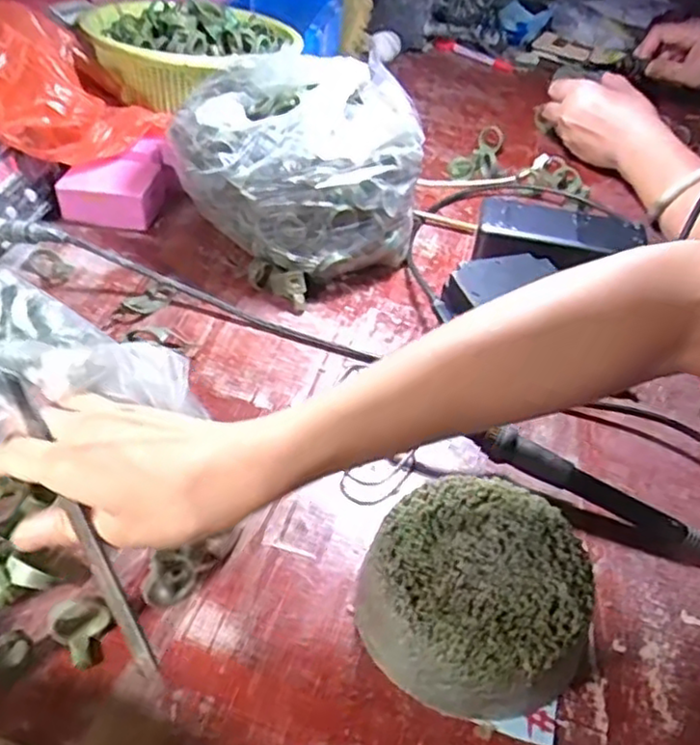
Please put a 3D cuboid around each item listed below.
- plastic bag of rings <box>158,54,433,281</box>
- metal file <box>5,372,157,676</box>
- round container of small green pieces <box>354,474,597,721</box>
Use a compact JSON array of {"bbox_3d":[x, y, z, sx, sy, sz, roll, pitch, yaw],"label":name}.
[{"bbox_3d":[-0.036,-0.164,0.543,0.188,0.123,0.170,-1,45,-8],"label":"plastic bag of rings"},{"bbox_3d":[-0.123,0.061,0.305,0.007,0.004,0.158,-24,63,-27],"label":"metal file"},{"bbox_3d":[0.062,0.105,0.331,0.104,0.045,0.105,3,45,-3],"label":"round container of small green pieces"}]

